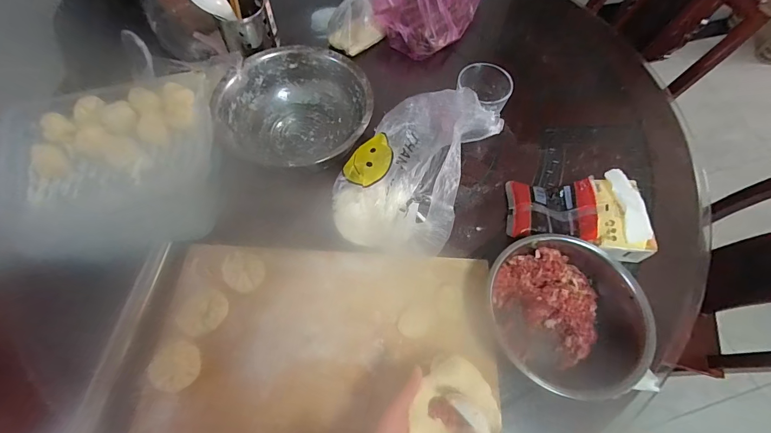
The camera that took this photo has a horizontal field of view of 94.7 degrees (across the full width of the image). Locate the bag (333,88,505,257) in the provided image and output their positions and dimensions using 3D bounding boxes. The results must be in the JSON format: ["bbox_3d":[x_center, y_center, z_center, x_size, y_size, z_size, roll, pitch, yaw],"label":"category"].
[{"bbox_3d":[0.041,-0.078,0.594,0.197,0.154,0.242,26,66,11],"label":"bag"}]

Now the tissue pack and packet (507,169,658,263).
[{"bbox_3d":[0.327,-0.002,0.612,0.210,0.076,0.140,1,64,0],"label":"tissue pack and packet"}]

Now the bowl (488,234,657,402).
[{"bbox_3d":[0.266,0.138,0.519,0.193,0.083,0.219,-6,64,-4],"label":"bowl"}]

